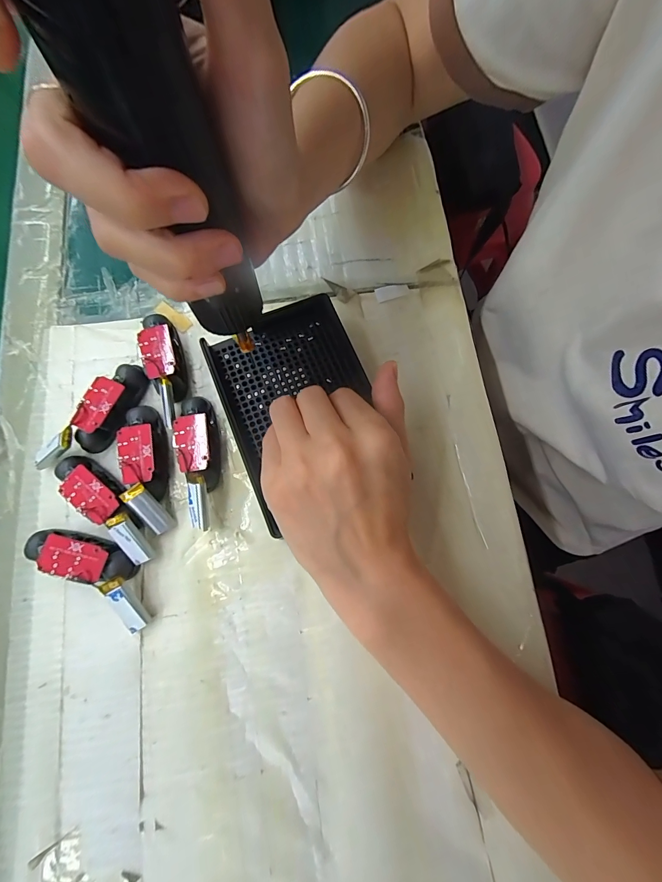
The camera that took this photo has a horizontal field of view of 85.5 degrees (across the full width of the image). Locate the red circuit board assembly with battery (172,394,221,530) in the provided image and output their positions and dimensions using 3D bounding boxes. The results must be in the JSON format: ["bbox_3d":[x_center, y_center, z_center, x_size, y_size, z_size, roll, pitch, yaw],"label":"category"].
[{"bbox_3d":[-0.083,0.012,0.228,0.024,0.025,0.082,-16,77,-5],"label":"red circuit board assembly with battery"}]

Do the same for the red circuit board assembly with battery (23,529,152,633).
[{"bbox_3d":[-0.140,0.076,0.213,0.084,0.020,0.029,33,78,7],"label":"red circuit board assembly with battery"}]

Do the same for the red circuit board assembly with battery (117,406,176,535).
[{"bbox_3d":[-0.118,0.018,0.228,0.021,0.021,0.079,-13,76,-4],"label":"red circuit board assembly with battery"}]

